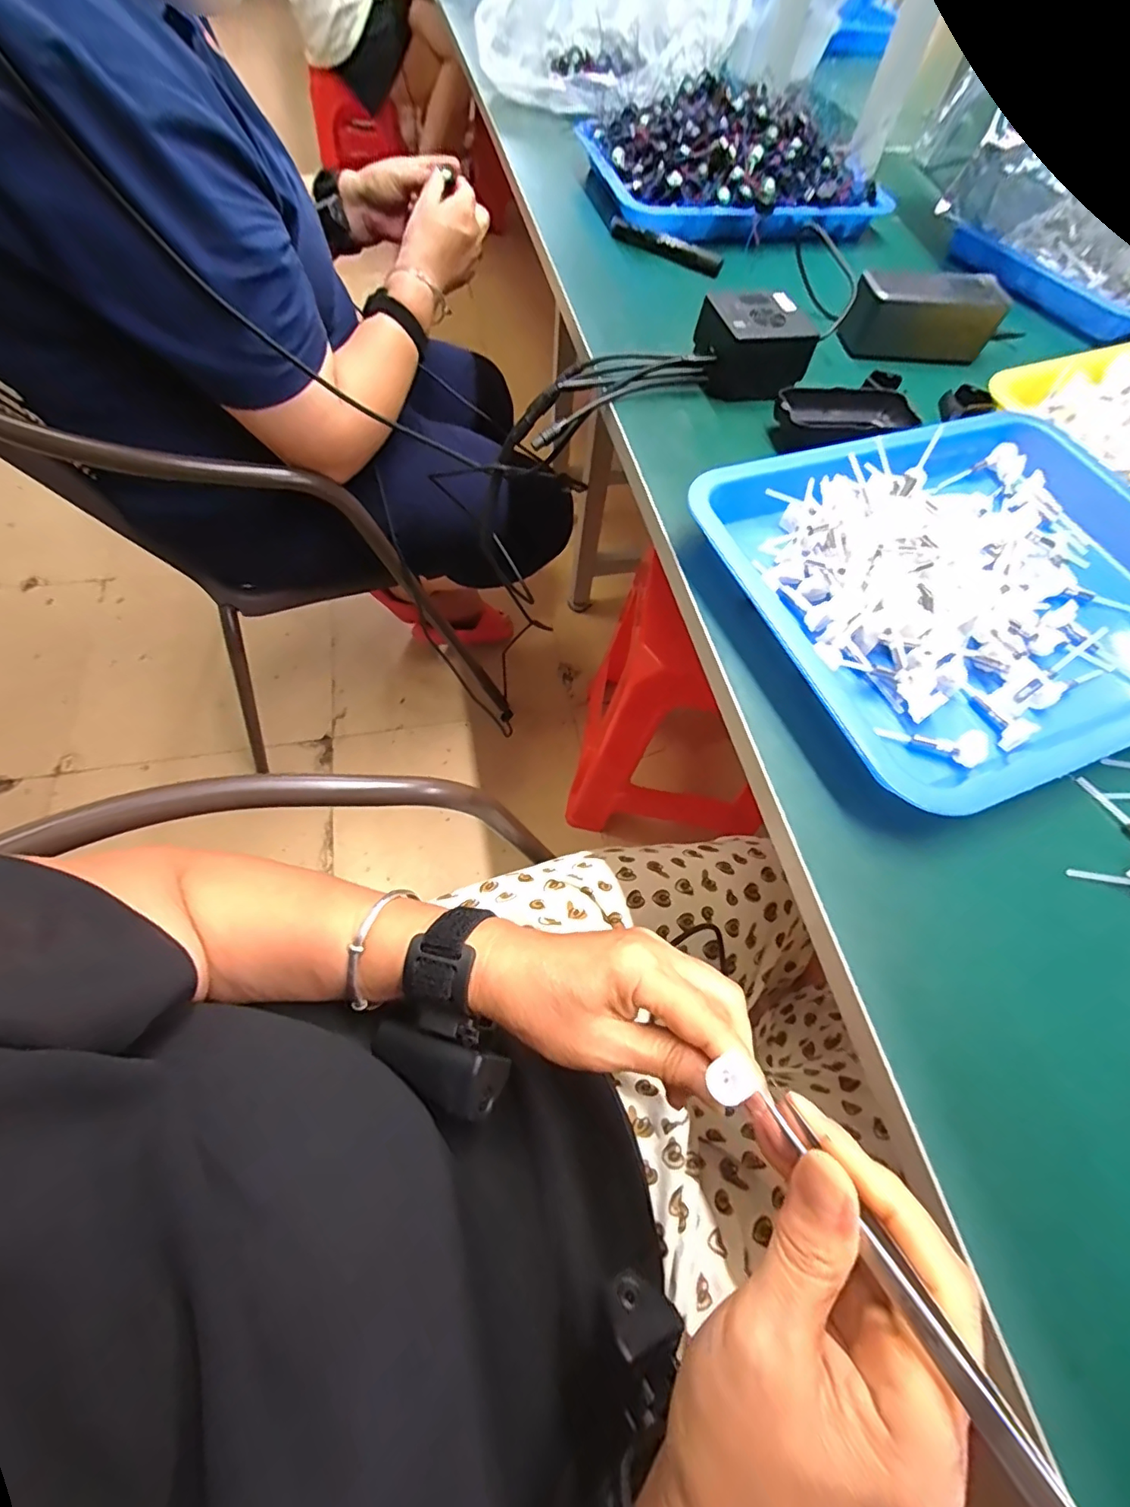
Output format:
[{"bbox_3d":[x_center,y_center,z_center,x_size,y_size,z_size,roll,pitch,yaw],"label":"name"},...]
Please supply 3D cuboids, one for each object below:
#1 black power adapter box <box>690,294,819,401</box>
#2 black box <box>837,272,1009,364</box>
[{"bbox_3d":[0.158,-0.343,0.448,0.083,0.043,0.071,-8,64,-8],"label":"black power adapter box"},{"bbox_3d":[0.334,-0.414,0.508,0.145,0.054,0.054,-2,63,-5],"label":"black box"}]

